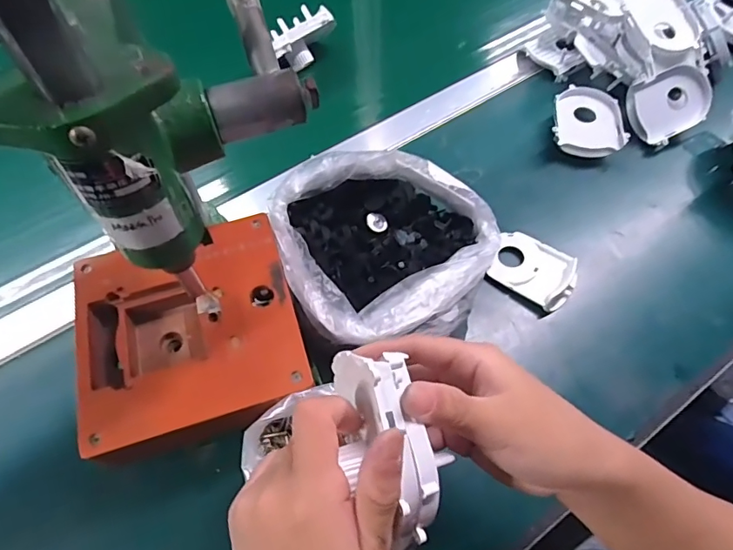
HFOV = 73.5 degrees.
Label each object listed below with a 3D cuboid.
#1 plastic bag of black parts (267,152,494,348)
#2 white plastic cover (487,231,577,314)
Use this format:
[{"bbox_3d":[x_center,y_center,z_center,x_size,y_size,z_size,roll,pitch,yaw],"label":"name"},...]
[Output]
[{"bbox_3d":[0.013,-0.029,0.426,0.180,0.064,0.162,-34,66,-17],"label":"plastic bag of black parts"},{"bbox_3d":[0.151,-0.005,0.445,0.074,0.012,0.058,36,67,18],"label":"white plastic cover"}]

